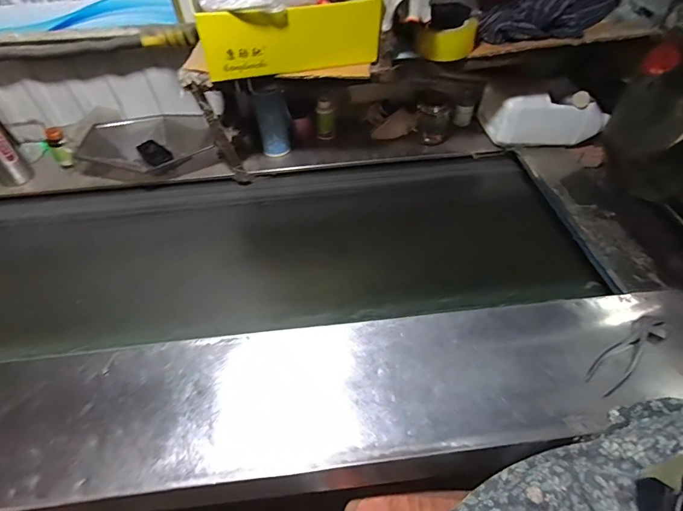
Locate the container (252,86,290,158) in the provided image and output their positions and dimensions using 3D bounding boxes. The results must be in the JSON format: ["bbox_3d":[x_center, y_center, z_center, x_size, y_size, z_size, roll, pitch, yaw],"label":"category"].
[{"bbox_3d":[-0.172,-0.342,1.033,0.080,0.173,0.081,-1,49,1],"label":"container"}]

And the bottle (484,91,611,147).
[{"bbox_3d":[0.549,-0.372,1.095,0.299,0.166,0.116,-5,50,-3],"label":"bottle"}]

